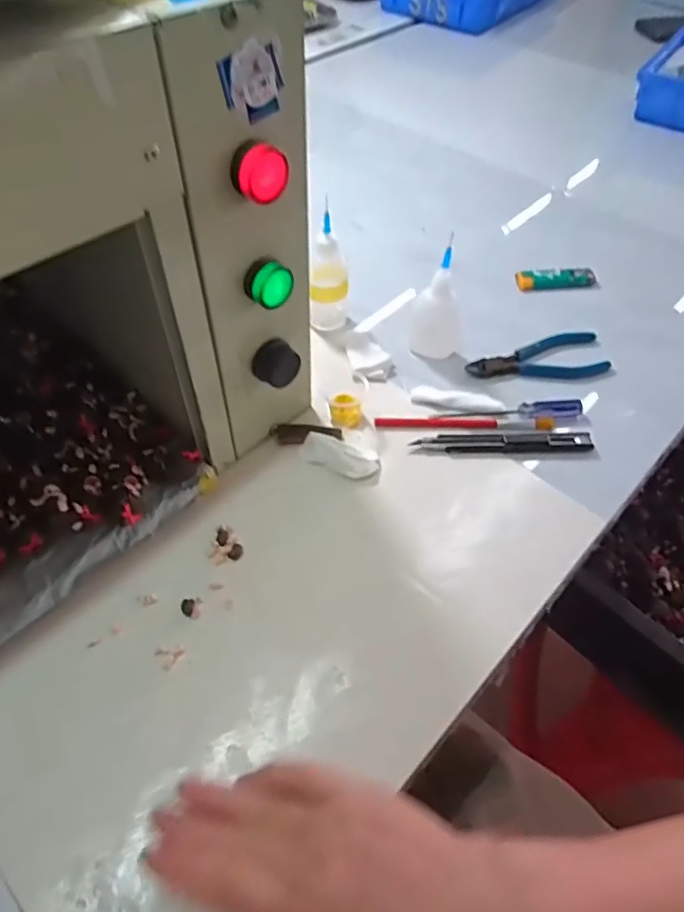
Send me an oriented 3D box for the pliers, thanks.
[{"bbox_3d":[0.175,-0.085,0.513,0.125,0.009,0.049,-9,53,-8],"label":"pliers"}]

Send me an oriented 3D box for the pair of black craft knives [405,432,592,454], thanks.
[{"bbox_3d":[0.128,-0.010,0.457,0.139,0.005,0.019,-2,52,-3],"label":"pair of black craft knives"}]

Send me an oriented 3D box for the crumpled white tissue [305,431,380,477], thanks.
[{"bbox_3d":[-0.001,0.000,0.440,0.059,0.013,0.022,18,54,12],"label":"crumpled white tissue"}]

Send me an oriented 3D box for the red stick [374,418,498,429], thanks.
[{"bbox_3d":[0.077,-0.026,0.468,0.098,0.005,0.011,1,52,-1],"label":"red stick"}]

